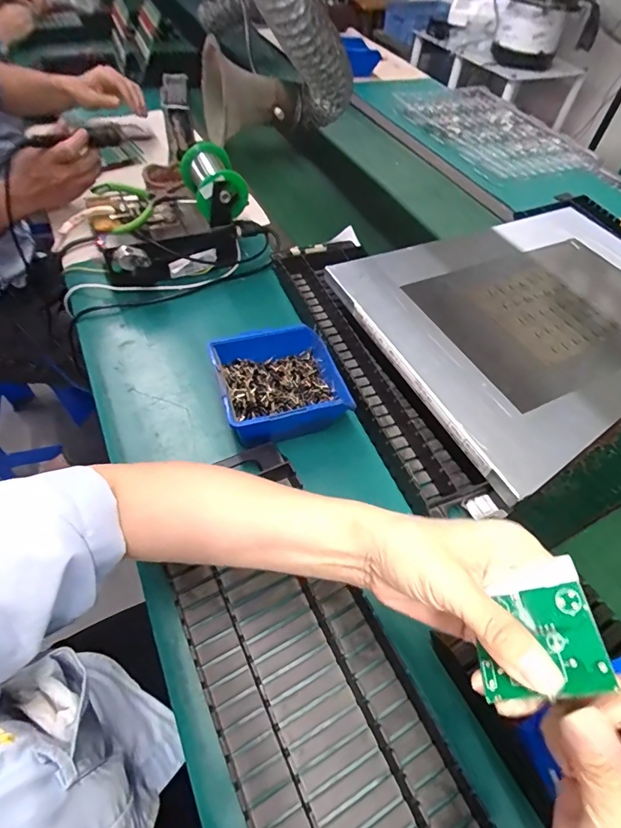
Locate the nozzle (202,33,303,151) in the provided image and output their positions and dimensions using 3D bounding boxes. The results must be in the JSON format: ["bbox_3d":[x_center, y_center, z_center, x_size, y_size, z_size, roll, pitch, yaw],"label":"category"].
[{"bbox_3d":[-0.107,-0.604,0.806,0.186,0.135,0.147,-7,54,-9],"label":"nozzle"}]

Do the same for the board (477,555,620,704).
[{"bbox_3d":[0.101,0.098,0.196,0.050,0.004,0.054,-24,38,26],"label":"board"}]

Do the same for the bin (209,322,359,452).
[{"bbox_3d":[-0.031,-0.036,0.457,0.130,0.051,0.117,-14,56,-14],"label":"bin"}]

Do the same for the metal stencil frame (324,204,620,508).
[{"bbox_3d":[0.304,-0.138,0.551,0.469,0.016,0.349,-22,58,-19],"label":"metal stencil frame"}]

